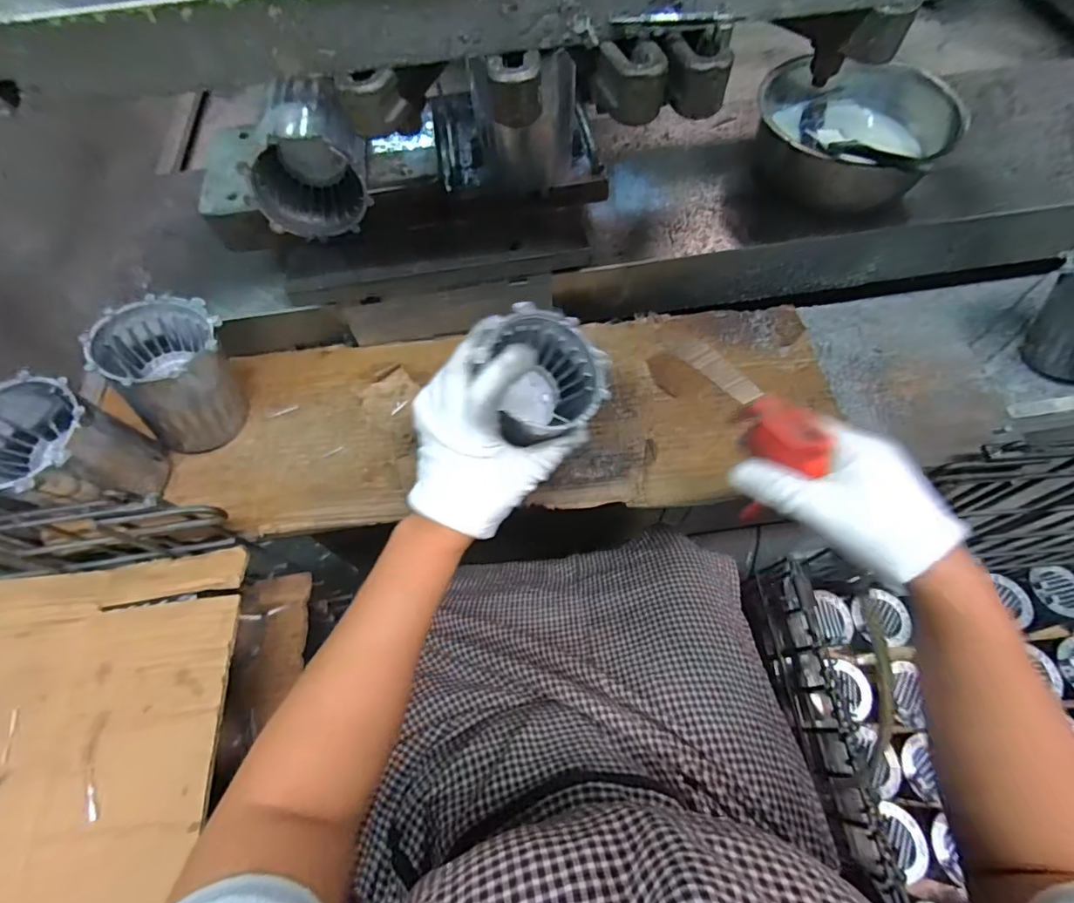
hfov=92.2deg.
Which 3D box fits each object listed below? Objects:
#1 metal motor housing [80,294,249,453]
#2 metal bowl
[{"bbox_3d":[-0.325,-0.071,0.482,0.104,0.118,0.094,-33,67,-13],"label":"metal motor housing"},{"bbox_3d":[0.327,-0.333,0.543,0.152,0.088,0.162,-1,64,2],"label":"metal bowl"}]

